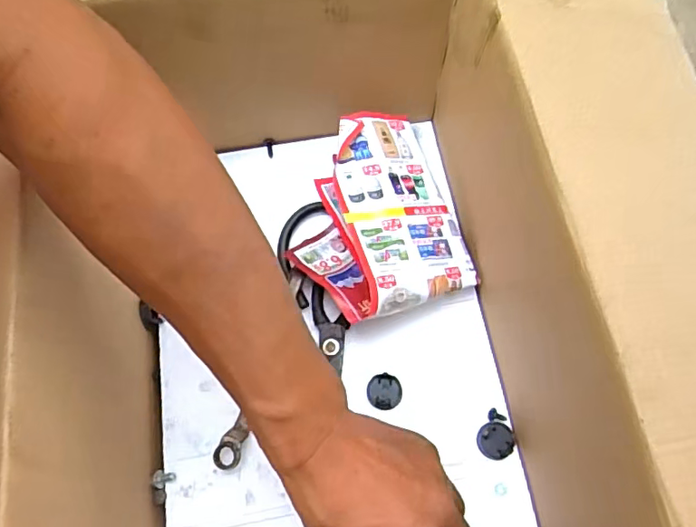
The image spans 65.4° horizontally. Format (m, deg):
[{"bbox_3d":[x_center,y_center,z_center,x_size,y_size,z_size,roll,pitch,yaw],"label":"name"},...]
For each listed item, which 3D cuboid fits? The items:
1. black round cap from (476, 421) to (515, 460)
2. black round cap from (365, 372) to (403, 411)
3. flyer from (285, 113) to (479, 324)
[{"bbox_3d":[0.110,0.132,0.401,0.028,0.004,0.026,1,69,-2],"label":"black round cap"},{"bbox_3d":[0.028,0.098,0.414,0.026,0.004,0.026,1,69,-2],"label":"black round cap"},{"bbox_3d":[0.017,-0.038,0.431,0.128,0.053,0.166,-16,71,-8],"label":"flyer"}]

